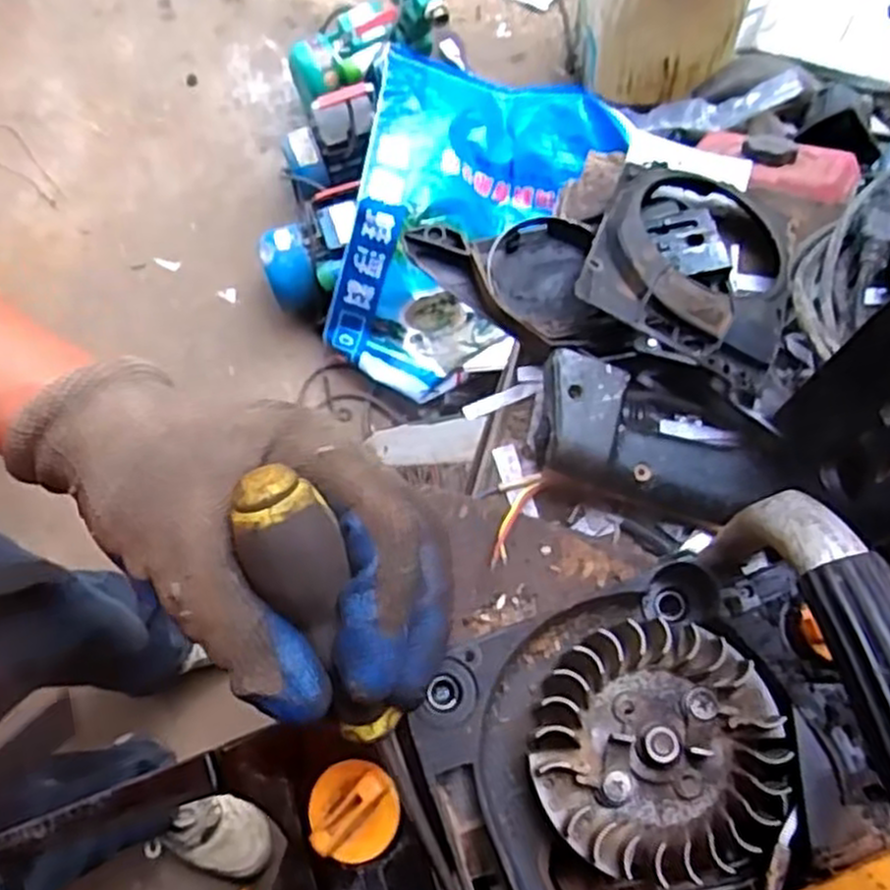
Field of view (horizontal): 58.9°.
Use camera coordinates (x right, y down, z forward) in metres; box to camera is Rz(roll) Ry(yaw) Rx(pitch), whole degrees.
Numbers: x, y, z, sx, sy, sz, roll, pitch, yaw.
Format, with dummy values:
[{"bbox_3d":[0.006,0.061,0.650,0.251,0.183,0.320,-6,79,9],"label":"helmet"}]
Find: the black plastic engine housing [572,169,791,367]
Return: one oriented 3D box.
[{"bbox_3d":[0.149,-0.112,0.479,0.118,0.040,0.145,24,59,0],"label":"black plastic engine housing"}]

